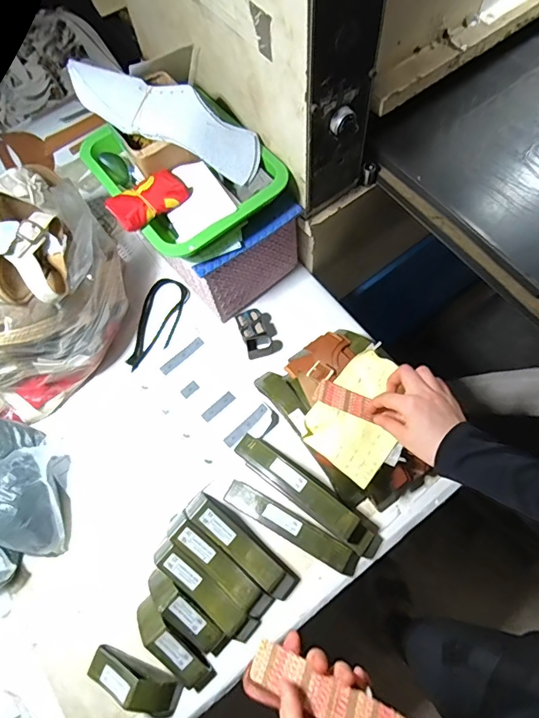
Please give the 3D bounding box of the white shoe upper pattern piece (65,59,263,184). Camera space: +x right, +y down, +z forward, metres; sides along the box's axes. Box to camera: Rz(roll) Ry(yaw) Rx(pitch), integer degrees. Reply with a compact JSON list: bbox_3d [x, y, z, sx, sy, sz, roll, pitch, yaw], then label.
[{"bbox_3d":[-0.127,-0.301,0.568,0.249,0.049,0.071,23,66,-5],"label":"white shoe upper pattern piece"}]

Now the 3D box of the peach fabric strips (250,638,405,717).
[{"bbox_3d":[0.048,0.259,0.349,0.132,0.008,0.030,15,39,22],"label":"peach fabric strips"}]

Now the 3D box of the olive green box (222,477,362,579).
[{"bbox_3d":[0.028,0.220,0.602,0.190,0.029,0.033,29,73,15],"label":"olive green box"}]

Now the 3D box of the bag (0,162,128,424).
[{"bbox_3d":[-0.335,-0.099,0.625,0.263,0.208,0.226,-42,72,-13],"label":"bag"}]

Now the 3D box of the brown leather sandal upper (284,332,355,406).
[{"bbox_3d":[0.072,0.005,0.623,0.096,0.079,0.030,-41,115,-5],"label":"brown leather sandal upper"}]

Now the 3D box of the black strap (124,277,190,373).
[{"bbox_3d":[-0.181,-0.057,0.727,0.067,0.017,0.160,16,70,11],"label":"black strap"}]

